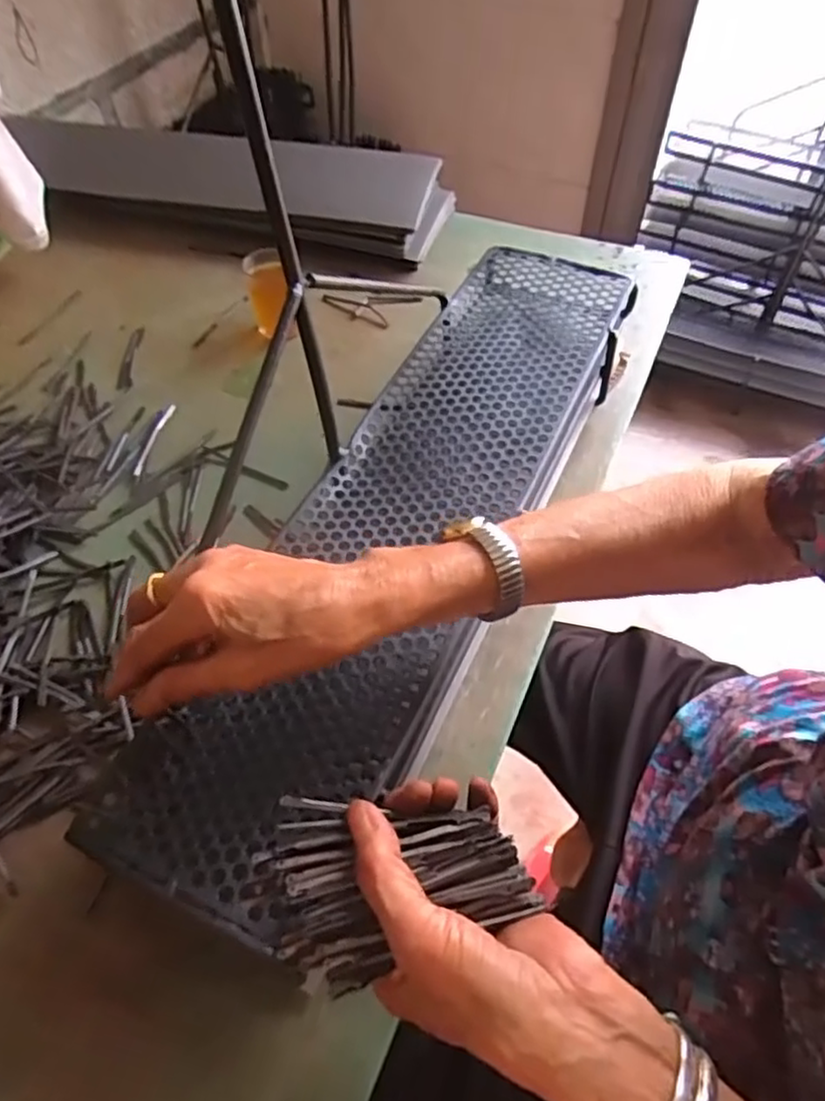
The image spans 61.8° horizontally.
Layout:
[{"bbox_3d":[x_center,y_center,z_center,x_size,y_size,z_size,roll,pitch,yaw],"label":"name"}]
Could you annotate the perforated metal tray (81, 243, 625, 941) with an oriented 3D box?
[{"bbox_3d":[0.017,-0.039,0.506,0.157,0.041,0.599,21,59,17],"label":"perforated metal tray"}]

